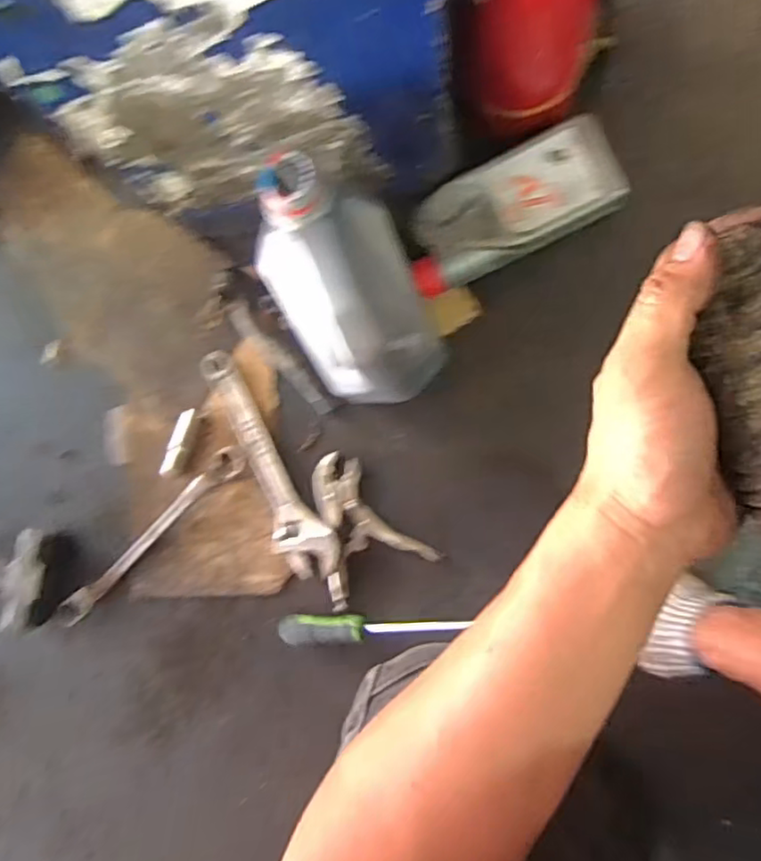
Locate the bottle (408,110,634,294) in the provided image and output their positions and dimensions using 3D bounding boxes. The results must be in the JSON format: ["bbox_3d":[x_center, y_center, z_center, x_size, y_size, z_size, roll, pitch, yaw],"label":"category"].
[{"bbox_3d":[0.138,-0.236,0.701,0.232,0.064,0.101,-26,87,5],"label":"bottle"}]

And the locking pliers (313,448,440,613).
[{"bbox_3d":[-0.034,0.110,0.756,0.131,0.017,0.162,-32,86,4],"label":"locking pliers"}]

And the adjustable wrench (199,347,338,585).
[{"bbox_3d":[-0.131,0.040,0.756,0.061,0.016,0.285,-28,86,5],"label":"adjustable wrench"}]

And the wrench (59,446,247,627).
[{"bbox_3d":[-0.274,0.126,0.775,0.295,0.014,0.034,-43,85,4],"label":"wrench"}]

